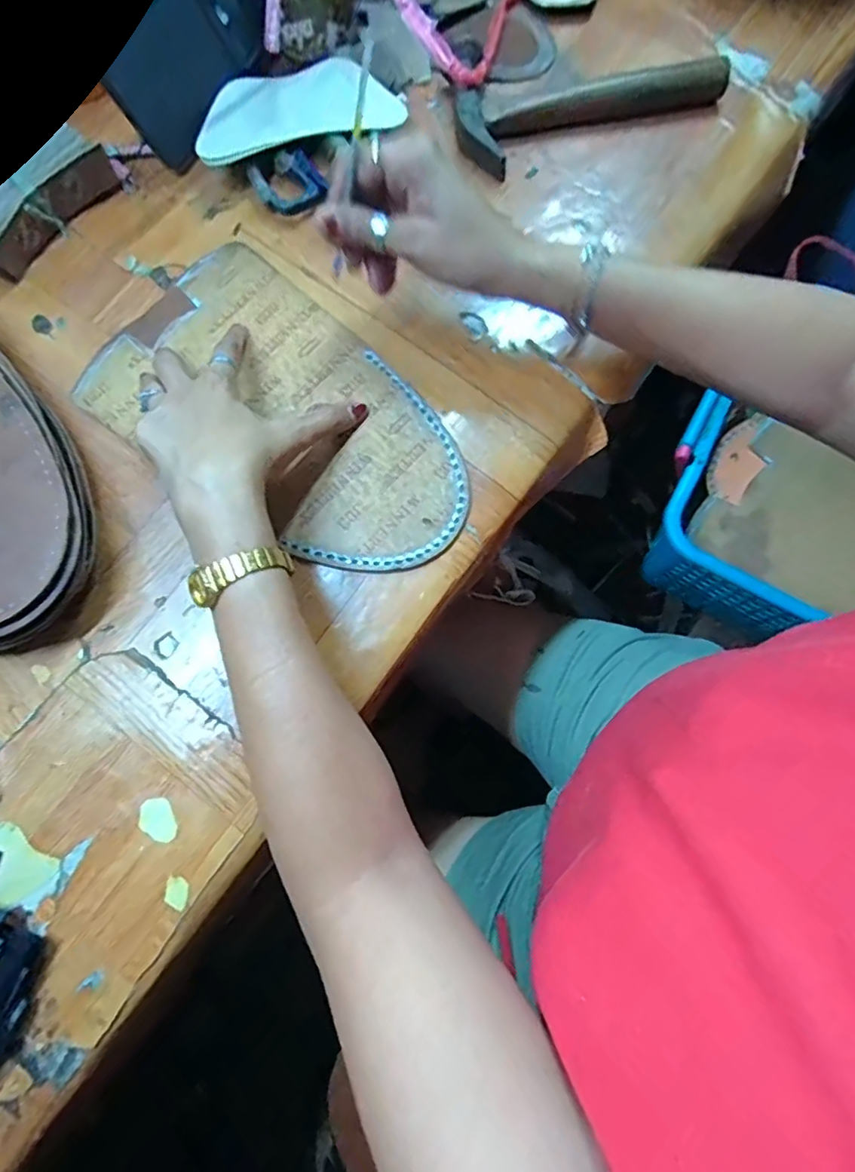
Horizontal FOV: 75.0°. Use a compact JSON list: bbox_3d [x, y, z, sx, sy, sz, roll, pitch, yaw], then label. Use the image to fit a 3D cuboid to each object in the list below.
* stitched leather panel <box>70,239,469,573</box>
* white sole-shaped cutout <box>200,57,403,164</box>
[{"bbox_3d":[-0.107,-0.118,0.401,0.294,0.007,0.170,44,83,12],"label":"stitched leather panel"},{"bbox_3d":[-0.107,-0.377,0.445,0.157,0.014,0.093,-24,73,-9],"label":"white sole-shaped cutout"}]

